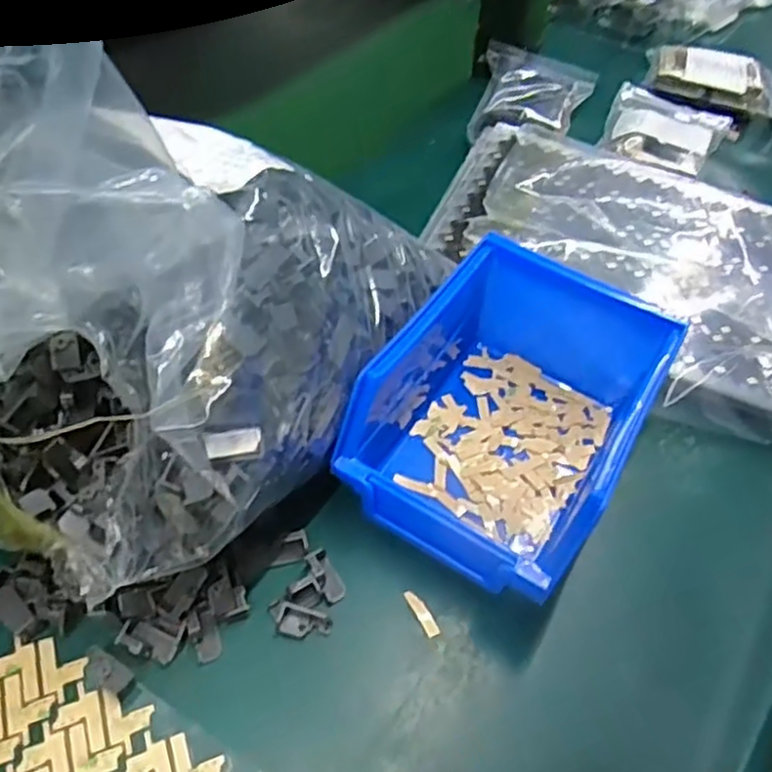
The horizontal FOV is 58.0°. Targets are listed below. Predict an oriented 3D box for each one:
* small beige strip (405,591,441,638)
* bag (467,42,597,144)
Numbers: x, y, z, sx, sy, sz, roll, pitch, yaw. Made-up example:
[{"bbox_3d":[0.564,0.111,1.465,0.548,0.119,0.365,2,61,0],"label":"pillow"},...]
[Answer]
[{"bbox_3d":[0.015,0.095,0.293,0.006,0.004,0.021,-23,58,-22],"label":"small beige strip"},{"bbox_3d":[0.114,-0.222,0.526,0.085,0.020,0.100,13,52,4],"label":"bag"}]

